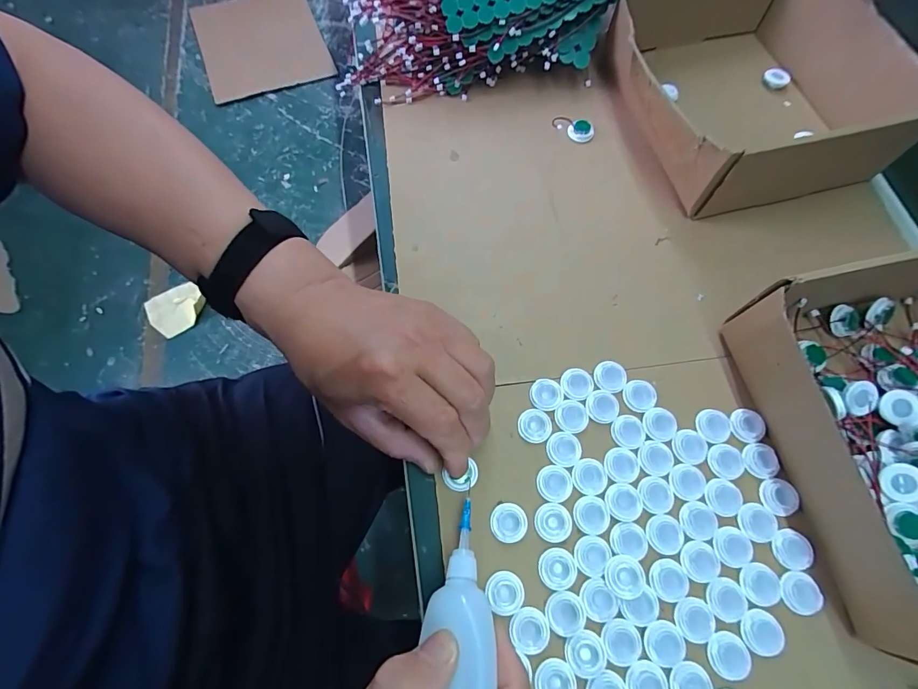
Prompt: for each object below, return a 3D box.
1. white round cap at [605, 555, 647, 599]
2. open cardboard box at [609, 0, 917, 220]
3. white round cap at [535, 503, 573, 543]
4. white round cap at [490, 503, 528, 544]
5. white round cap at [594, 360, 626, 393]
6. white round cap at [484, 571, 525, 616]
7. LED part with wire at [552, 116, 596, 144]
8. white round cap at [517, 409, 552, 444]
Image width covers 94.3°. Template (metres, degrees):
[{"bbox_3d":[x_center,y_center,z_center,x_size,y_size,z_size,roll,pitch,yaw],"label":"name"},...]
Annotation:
[{"bbox_3d":[0.099,0.138,0.253,0.022,0.007,0.022,0,69,1],"label":"white round cap"},{"bbox_3d":[0.244,-0.226,0.362,0.190,0.066,0.203,-13,69,-4],"label":"open cardboard box"},{"bbox_3d":[0.059,0.112,0.267,0.023,0.004,0.022,0,69,1],"label":"white round cap"},{"bbox_3d":[0.032,0.112,0.267,0.023,0.004,0.022,0,69,1],"label":"white round cap"},{"bbox_3d":[0.107,0.023,0.301,0.022,0.004,0.022,0,69,1],"label":"white round cap"},{"bbox_3d":[0.027,0.147,0.252,0.023,0.004,0.022,0,69,1],"label":"white round cap"},{"bbox_3d":[0.102,-0.194,0.383,0.039,0.012,0.018,11,68,-11],"label":"LED part with wire"},{"bbox_3d":[0.052,0.055,0.290,0.022,0.004,0.023,0,69,1],"label":"white round cap"}]

